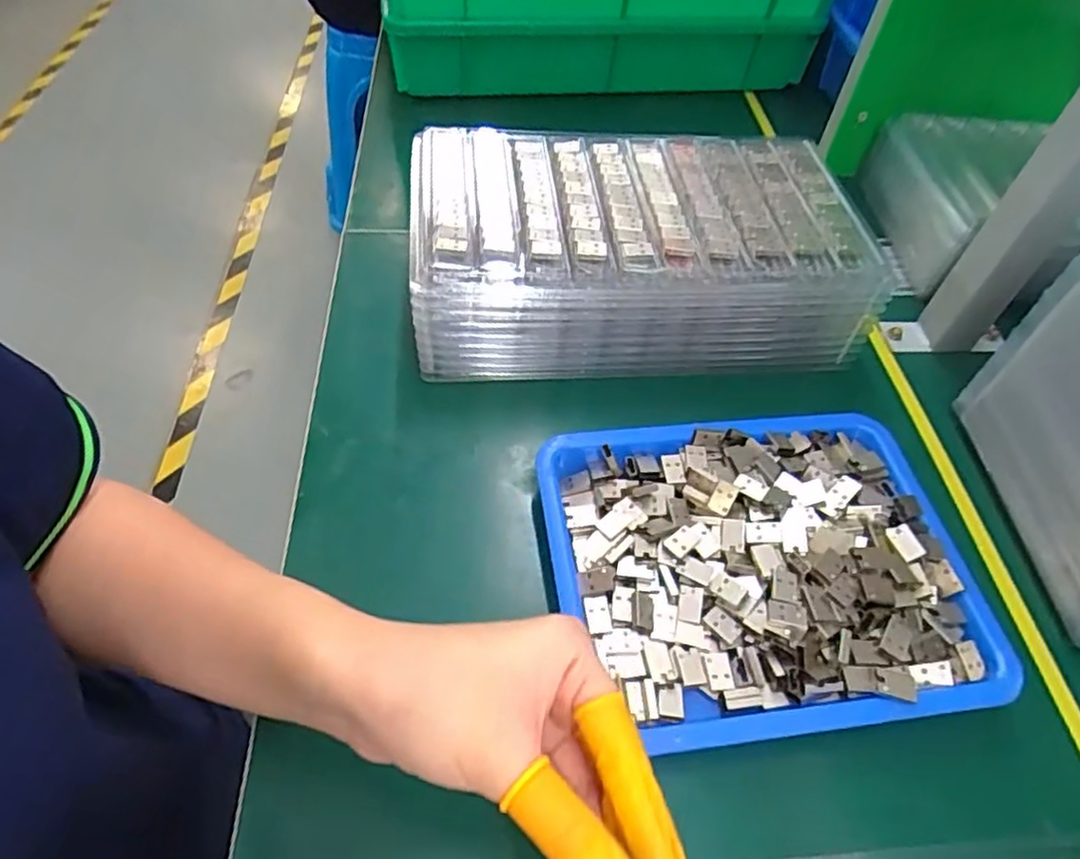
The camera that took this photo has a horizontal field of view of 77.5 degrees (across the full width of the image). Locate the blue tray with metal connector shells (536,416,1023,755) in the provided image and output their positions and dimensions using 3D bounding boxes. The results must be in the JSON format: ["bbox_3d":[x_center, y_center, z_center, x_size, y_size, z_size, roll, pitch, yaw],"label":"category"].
[{"bbox_3d":[0.114,0.069,0.356,0.216,0.033,0.172,-5,53,-7],"label":"blue tray with metal connector shells"}]

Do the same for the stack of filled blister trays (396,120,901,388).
[{"bbox_3d":[0.060,-0.126,0.473,0.291,0.085,0.169,-3,53,-6],"label":"stack of filled blister trays"}]

